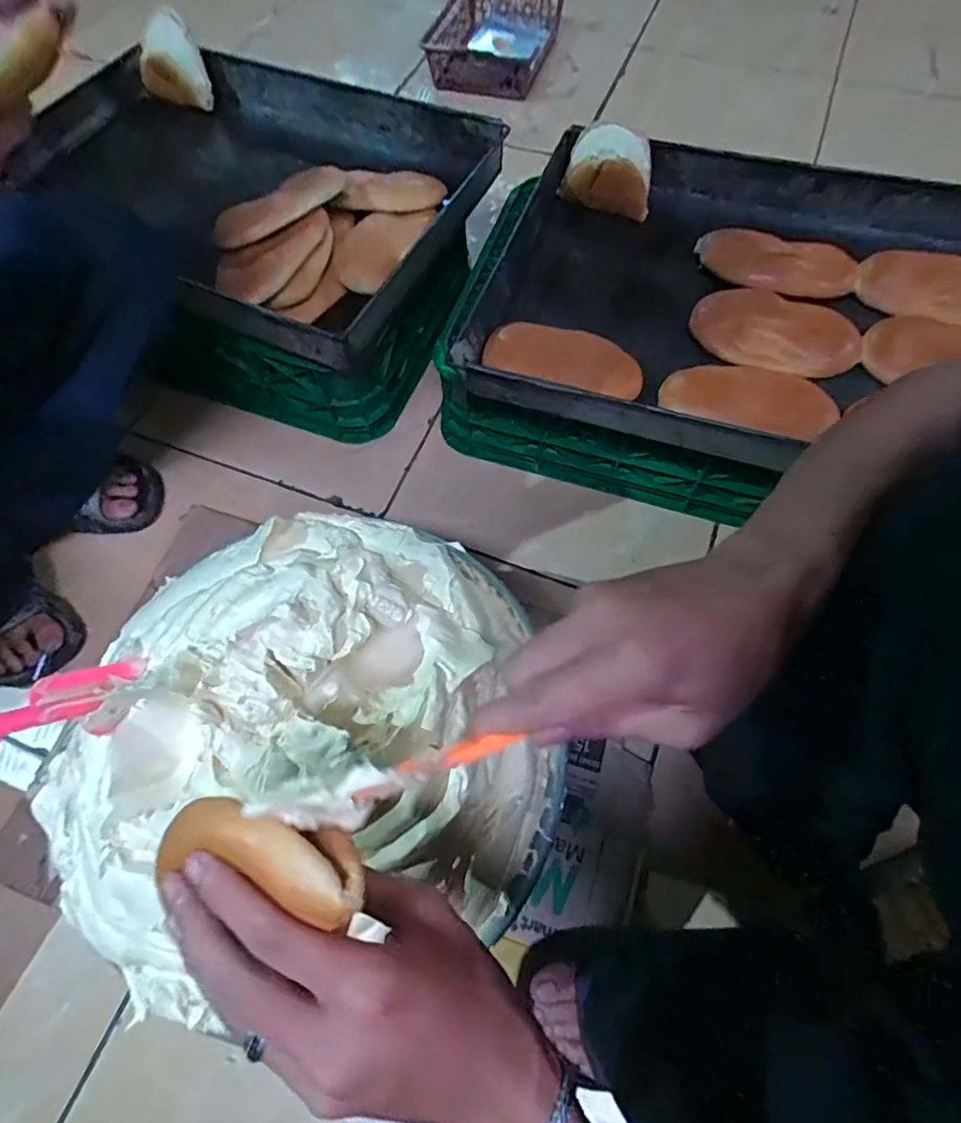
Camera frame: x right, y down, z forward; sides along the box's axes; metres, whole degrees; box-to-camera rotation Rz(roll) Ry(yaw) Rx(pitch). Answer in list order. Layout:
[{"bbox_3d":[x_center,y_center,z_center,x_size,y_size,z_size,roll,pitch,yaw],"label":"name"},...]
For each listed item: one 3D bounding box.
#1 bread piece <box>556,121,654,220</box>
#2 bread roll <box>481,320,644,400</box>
[{"bbox_3d":[0.164,-0.487,0.726,0.115,0.090,0.056,25,69,12],"label":"bread piece"},{"bbox_3d":[0.093,-0.223,0.641,0.175,0.033,0.081,15,67,8],"label":"bread roll"}]

